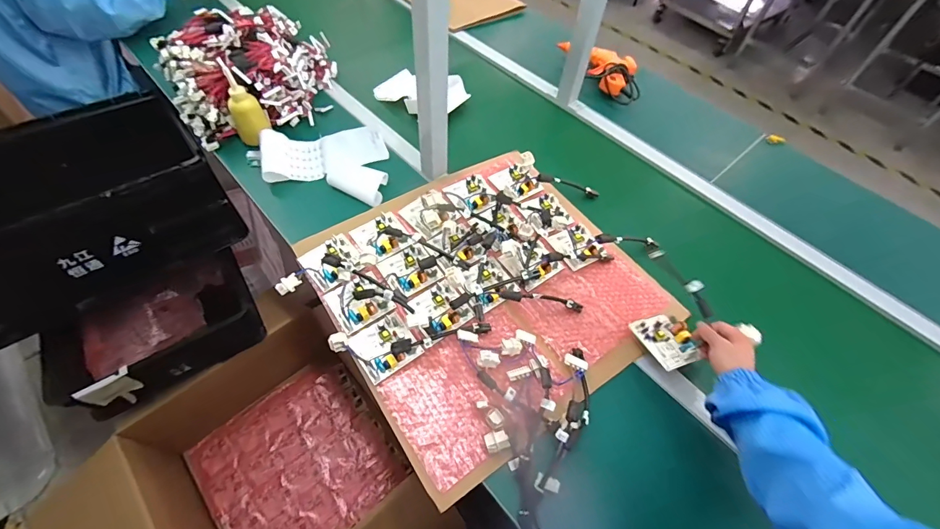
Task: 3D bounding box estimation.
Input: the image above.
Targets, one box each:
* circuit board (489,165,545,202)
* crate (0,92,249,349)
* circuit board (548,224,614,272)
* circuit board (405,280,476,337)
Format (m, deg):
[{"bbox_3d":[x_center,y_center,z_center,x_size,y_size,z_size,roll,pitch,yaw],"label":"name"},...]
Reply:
[{"bbox_3d":[0.102,-0.179,0.831,0.093,0.029,0.084,-32,63,-22],"label":"circuit board"},{"bbox_3d":[-0.965,-0.147,0.986,0.580,0.250,0.425,-35,65,-24],"label":"crate"},{"bbox_3d":[0.204,-0.036,0.749,0.086,0.023,0.089,-22,60,-22],"label":"circuit board"},{"bbox_3d":[-0.047,0.065,0.651,0.084,0.034,0.084,-21,60,-17],"label":"circuit board"}]

